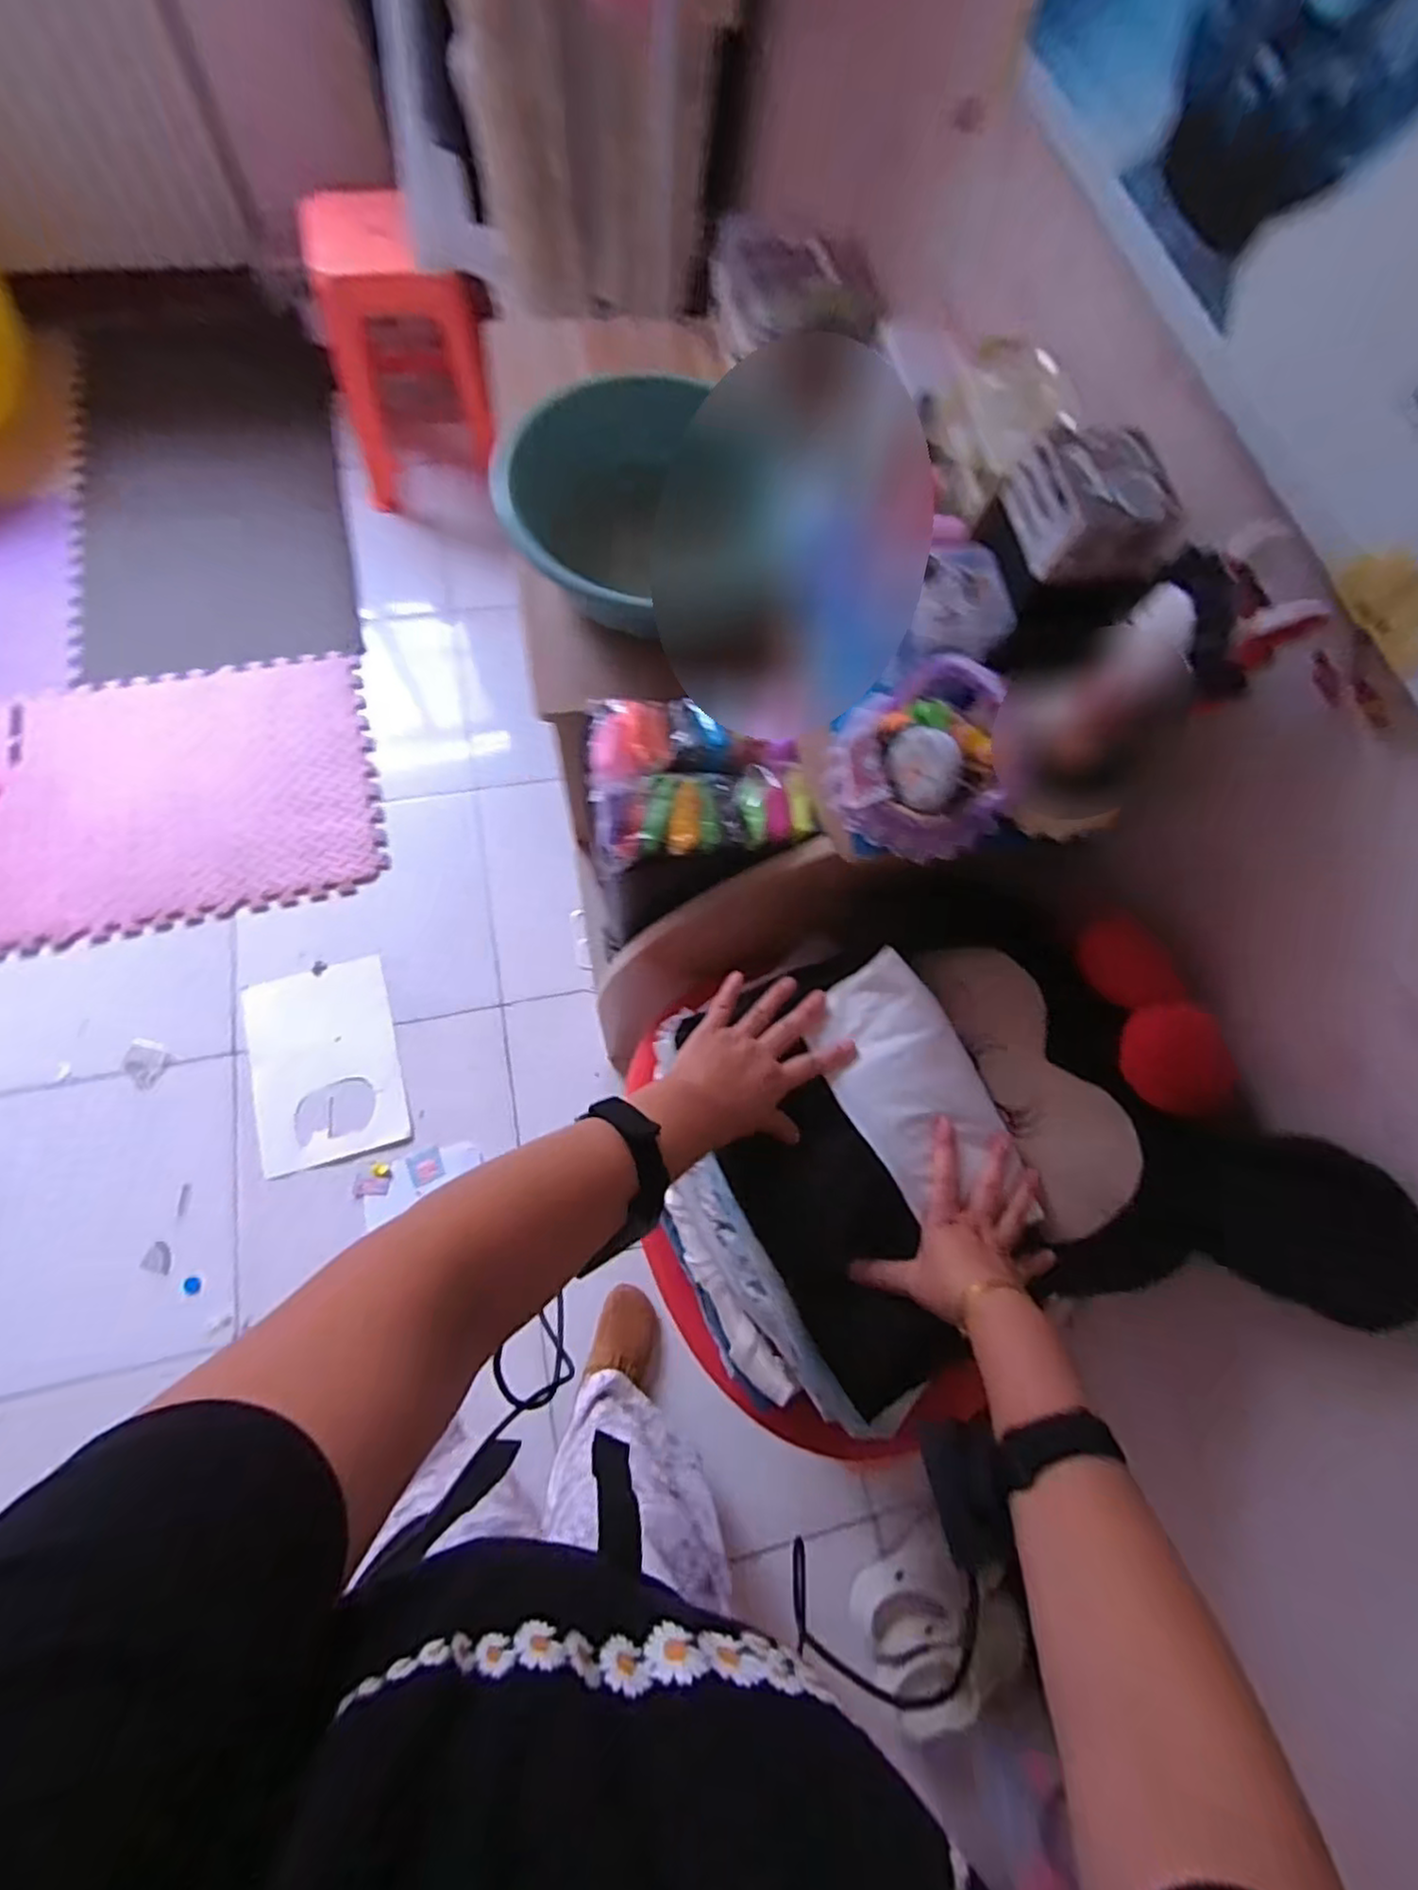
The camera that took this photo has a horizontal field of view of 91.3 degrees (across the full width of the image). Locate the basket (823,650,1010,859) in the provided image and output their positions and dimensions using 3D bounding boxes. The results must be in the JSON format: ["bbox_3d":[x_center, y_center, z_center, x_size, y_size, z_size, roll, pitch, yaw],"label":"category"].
[{"bbox_3d":[0.158,-0.137,0.501,0.138,0.117,0.106,35,74,6],"label":"basket"}]

